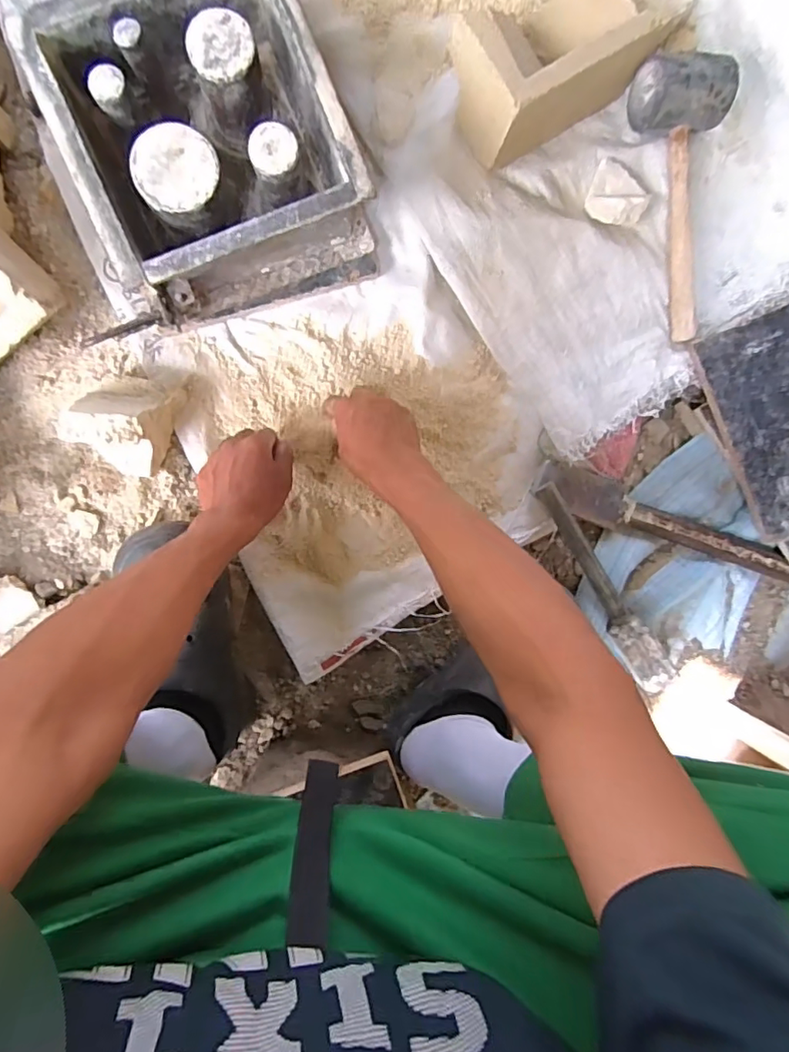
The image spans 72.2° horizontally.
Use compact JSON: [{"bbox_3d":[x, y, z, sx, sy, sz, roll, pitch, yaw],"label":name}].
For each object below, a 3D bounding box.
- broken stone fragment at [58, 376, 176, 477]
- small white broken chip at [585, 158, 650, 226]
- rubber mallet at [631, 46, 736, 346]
[{"bbox_3d":[-0.277,-0.106,0.551,0.082,0.080,0.099,24,95,-6],"label":"broken stone fragment"},{"bbox_3d":[0.252,-0.373,0.604,0.060,0.021,0.061,18,94,-6],"label":"small white broken chip"},{"bbox_3d":[0.325,-0.355,0.595,0.093,0.060,0.282,-10,97,-2],"label":"rubber mallet"}]

